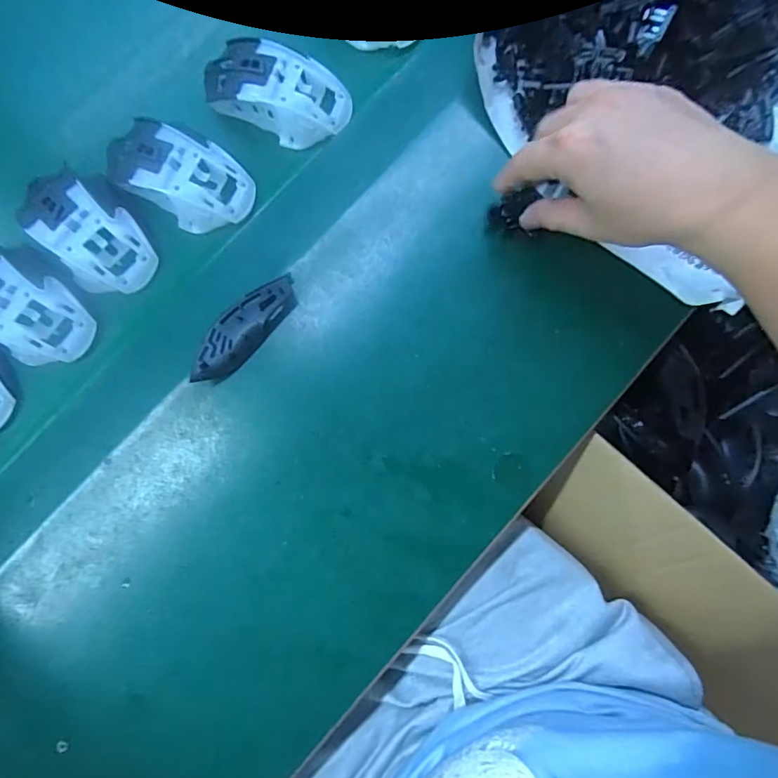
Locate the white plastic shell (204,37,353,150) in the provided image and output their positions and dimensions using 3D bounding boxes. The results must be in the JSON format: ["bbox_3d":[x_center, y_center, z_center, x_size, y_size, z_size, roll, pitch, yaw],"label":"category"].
[{"bbox_3d":[-0.089,-0.237,0.374,0.112,0.031,0.061,20,83,4],"label":"white plastic shell"}]

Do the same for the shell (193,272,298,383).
[{"bbox_3d":[-0.108,-0.046,0.352,0.039,0.019,0.097,44,85,6],"label":"shell"}]

